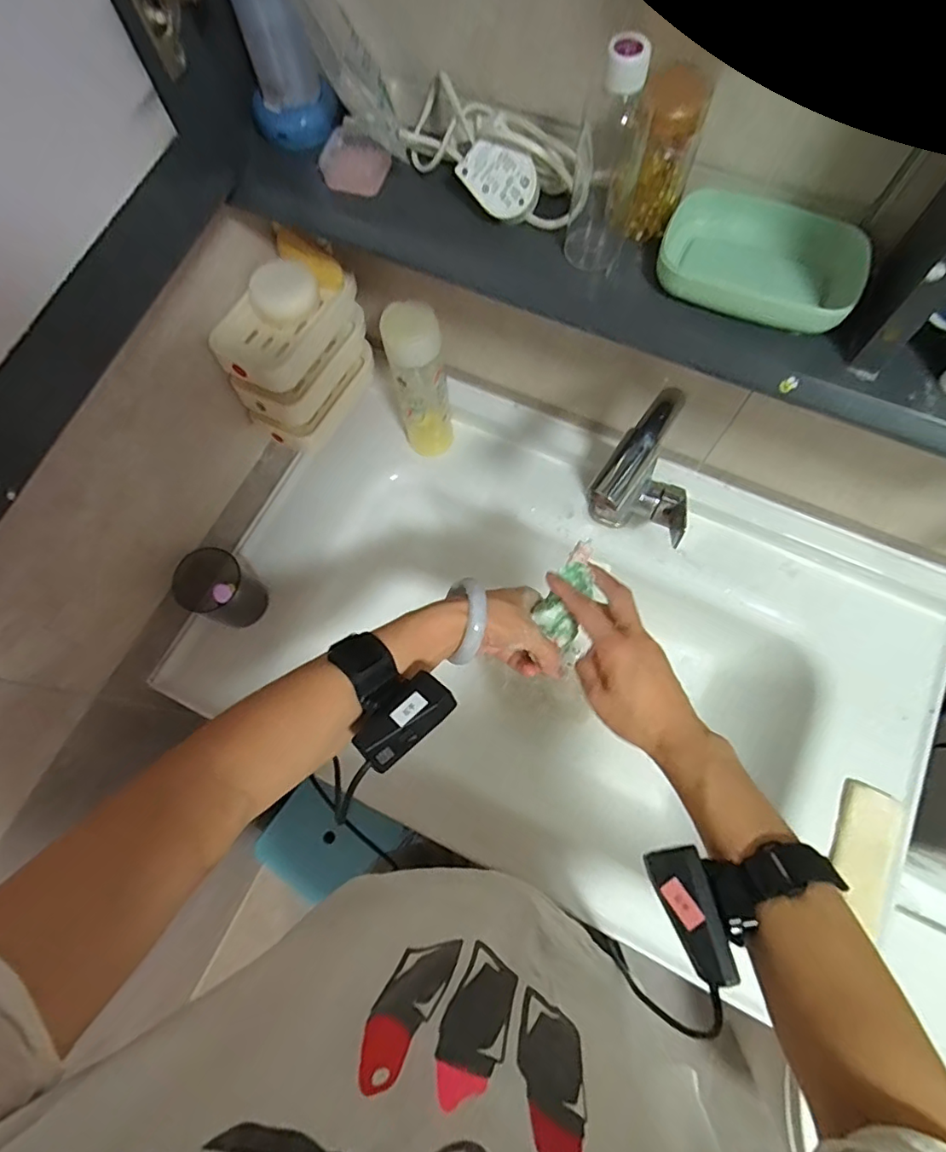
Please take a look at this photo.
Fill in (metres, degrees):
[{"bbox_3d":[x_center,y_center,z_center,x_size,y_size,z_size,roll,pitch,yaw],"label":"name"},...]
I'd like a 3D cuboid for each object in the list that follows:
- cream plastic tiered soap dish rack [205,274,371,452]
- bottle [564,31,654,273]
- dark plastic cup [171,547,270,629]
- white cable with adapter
[{"bbox_3d":[-0.181,-0.227,0.579,0.082,0.140,0.148,29,75,11],"label":"cream plastic tiered soap dish rack"},{"bbox_3d":[0.085,-0.255,0.341,0.039,0.128,0.033,11,72,6],"label":"bottle"},{"bbox_3d":[-0.279,0.017,0.613,0.065,0.080,0.071,-1,72,2],"label":"dark plastic cup"},{"bbox_3d":[0.011,-0.299,0.392,0.159,0.040,0.066,36,77,13],"label":"white cable with adapter"}]

